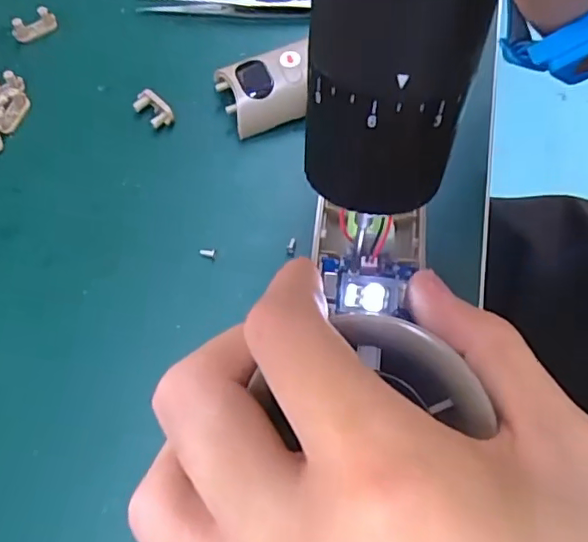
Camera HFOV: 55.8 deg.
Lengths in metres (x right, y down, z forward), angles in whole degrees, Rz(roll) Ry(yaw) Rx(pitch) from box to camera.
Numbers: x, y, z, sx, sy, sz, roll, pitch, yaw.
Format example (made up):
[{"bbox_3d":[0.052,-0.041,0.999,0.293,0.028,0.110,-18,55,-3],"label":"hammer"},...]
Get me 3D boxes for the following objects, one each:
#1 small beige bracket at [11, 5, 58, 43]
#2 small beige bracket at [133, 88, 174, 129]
[{"bbox_3d":[-0.116,-0.110,0.249,0.019,0.010,0.006,-33,68,-15],"label":"small beige bracket"},{"bbox_3d":[-0.058,-0.067,0.230,0.009,0.007,0.018,-39,70,-18],"label":"small beige bracket"}]

